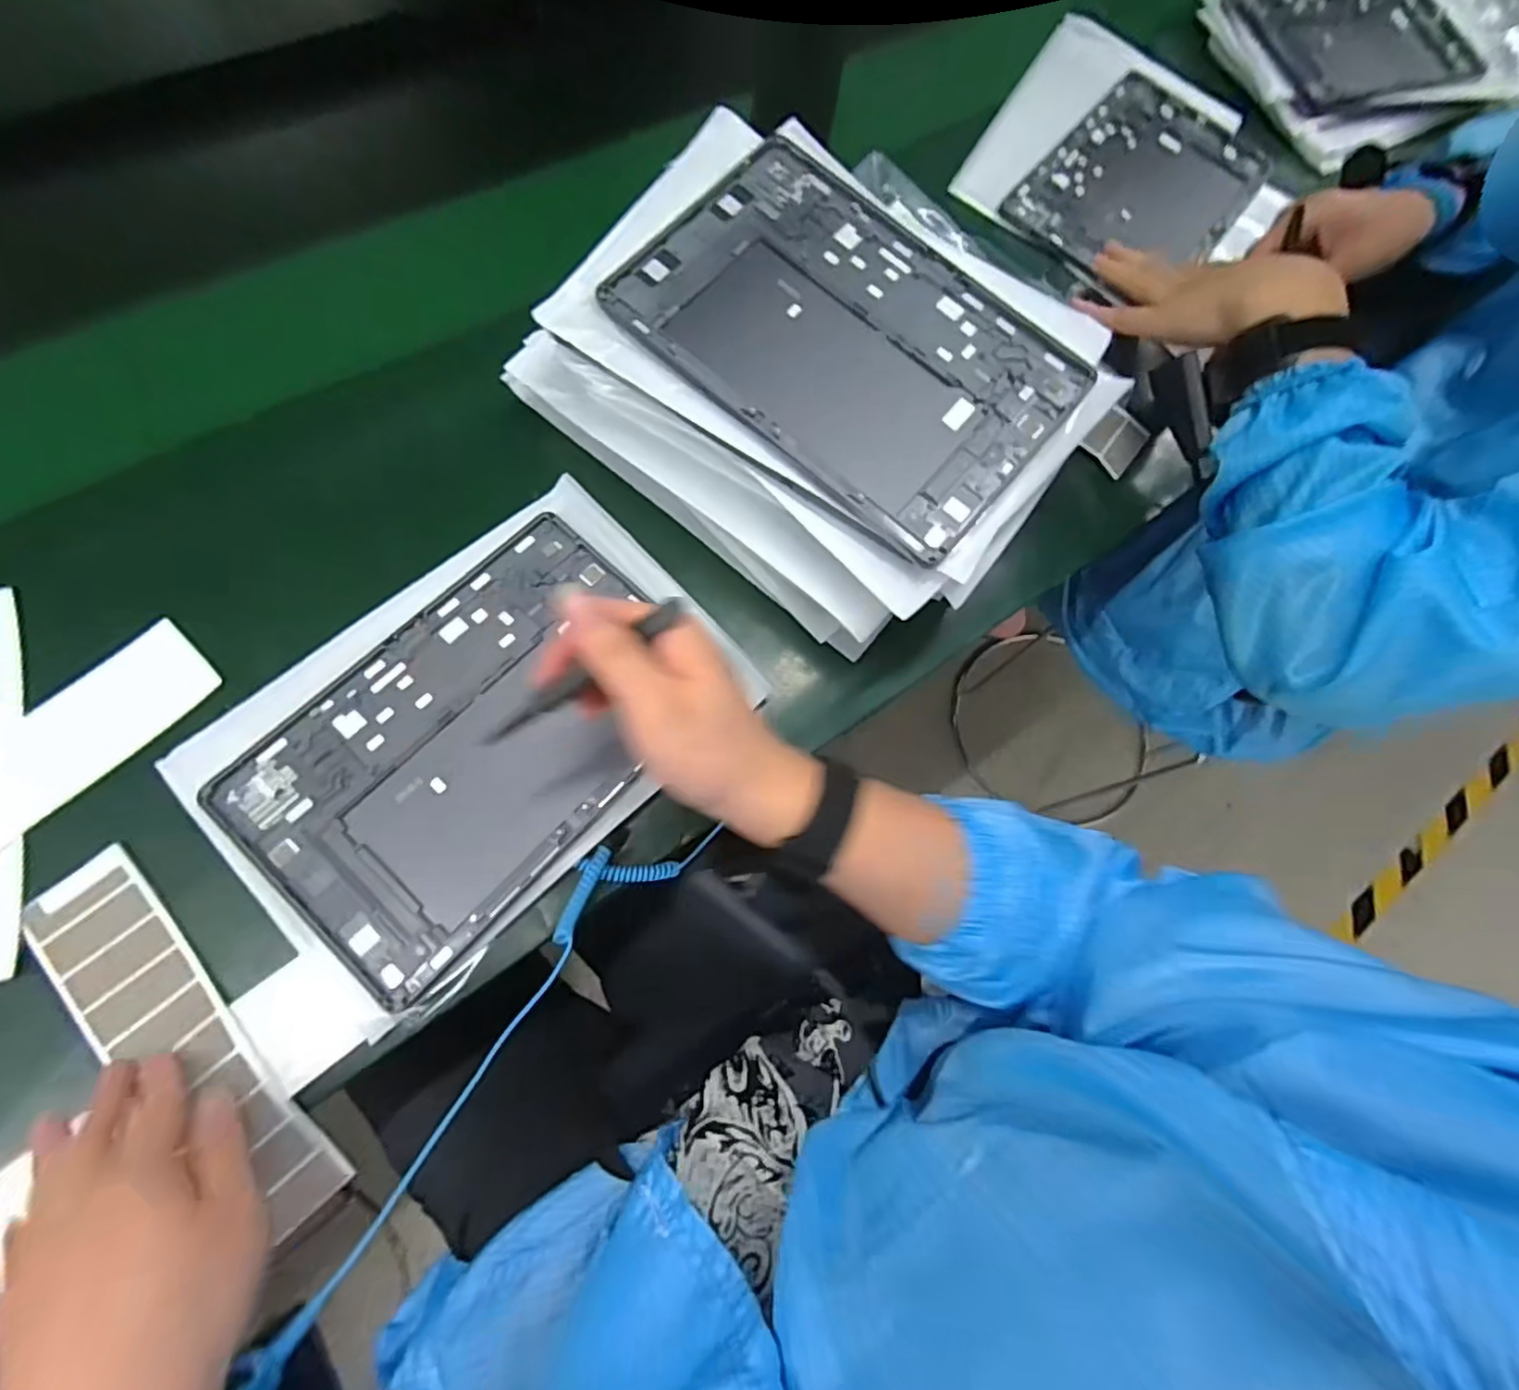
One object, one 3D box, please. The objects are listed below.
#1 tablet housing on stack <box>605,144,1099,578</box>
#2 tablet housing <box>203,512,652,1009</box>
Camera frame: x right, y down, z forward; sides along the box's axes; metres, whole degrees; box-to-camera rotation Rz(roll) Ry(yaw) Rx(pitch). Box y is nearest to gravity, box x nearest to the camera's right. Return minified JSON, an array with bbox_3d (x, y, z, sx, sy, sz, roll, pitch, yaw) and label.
[{"bbox_3d":[0.052,-0.211,0.384,0.256,0.006,0.170,40,78,5],"label":"tablet housing on stack"},{"bbox_3d":[-0.164,0.022,0.376,0.166,0.009,0.254,41,72,7],"label":"tablet housing"}]

